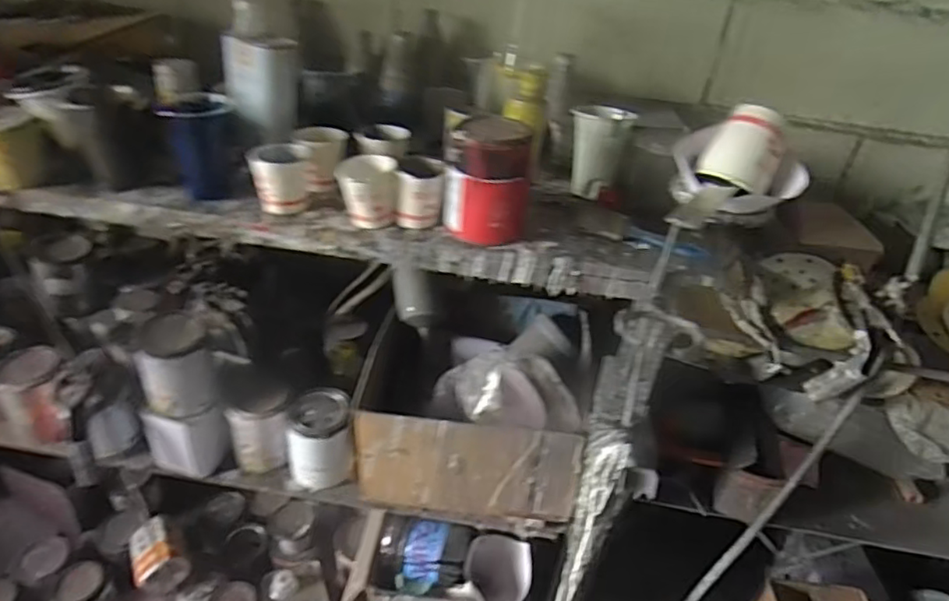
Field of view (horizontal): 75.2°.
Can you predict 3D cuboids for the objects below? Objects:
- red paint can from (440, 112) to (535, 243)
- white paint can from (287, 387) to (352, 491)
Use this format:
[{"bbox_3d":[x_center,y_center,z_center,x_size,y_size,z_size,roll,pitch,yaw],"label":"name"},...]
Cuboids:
[{"bbox_3d":[0.018,-0.159,0.801,0.107,0.138,0.102,7,35,0],"label":"red paint can"},{"bbox_3d":[-0.263,0.243,1.052,0.106,0.144,0.119,-1,35,-11],"label":"white paint can"}]

